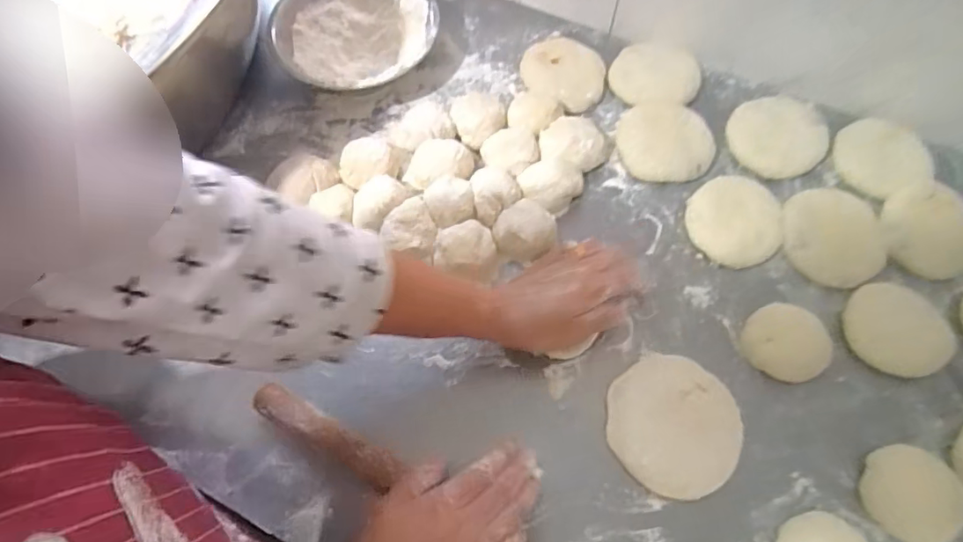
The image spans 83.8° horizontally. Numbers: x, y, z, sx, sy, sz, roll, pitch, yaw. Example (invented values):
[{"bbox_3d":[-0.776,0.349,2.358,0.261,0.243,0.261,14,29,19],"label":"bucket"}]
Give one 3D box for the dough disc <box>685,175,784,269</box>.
[{"bbox_3d":[0.239,-0.051,0.507,0.086,0.020,0.093,-1,67,2],"label":"dough disc"}]

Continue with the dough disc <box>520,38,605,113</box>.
[{"bbox_3d":[0.089,-0.215,0.582,0.091,0.017,0.088,-1,67,2],"label":"dough disc"}]

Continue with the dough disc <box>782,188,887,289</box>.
[{"bbox_3d":[0.326,-0.034,0.499,0.088,0.011,0.096,5,67,5],"label":"dough disc"}]

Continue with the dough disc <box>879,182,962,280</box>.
[{"bbox_3d":[0.409,-0.038,0.492,0.074,0.017,0.086,0,67,3],"label":"dough disc"}]

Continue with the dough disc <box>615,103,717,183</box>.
[{"bbox_3d":[0.184,-0.129,0.537,0.094,0.031,0.077,15,68,9],"label":"dough disc"}]

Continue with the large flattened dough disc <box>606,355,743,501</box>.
[{"bbox_3d":[0.158,0.126,0.441,0.105,0.008,0.105,-1,67,2],"label":"large flattened dough disc"}]

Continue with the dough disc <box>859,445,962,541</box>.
[{"bbox_3d":[0.324,0.169,0.405,0.060,0.026,0.067,-15,67,-4],"label":"dough disc"}]

